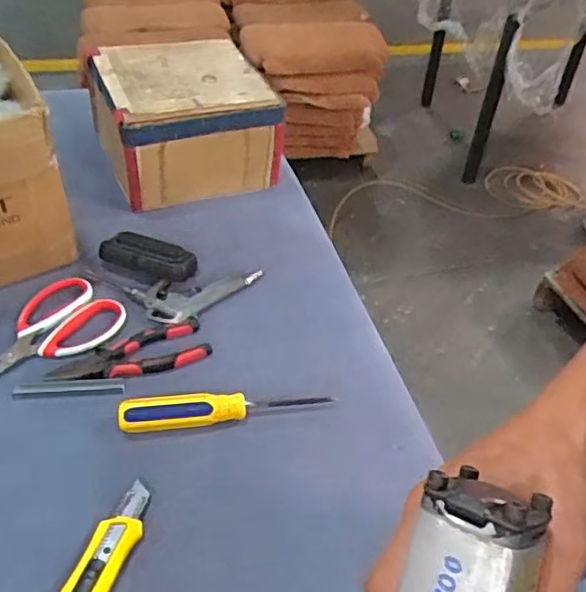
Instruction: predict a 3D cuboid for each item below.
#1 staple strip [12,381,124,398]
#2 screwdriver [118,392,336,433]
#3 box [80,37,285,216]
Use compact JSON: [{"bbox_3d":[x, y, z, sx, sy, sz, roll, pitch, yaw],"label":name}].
[{"bbox_3d":[-0.213,0.089,0.601,0.100,0.007,0.012,-2,44,-7],"label":"staple strip"},{"bbox_3d":[-0.062,0.101,0.591,0.191,0.024,0.029,-5,44,-11],"label":"screwdriver"},{"bbox_3d":[-0.143,-0.239,0.861,0.209,0.130,0.194,-16,47,-21],"label":"box"}]

